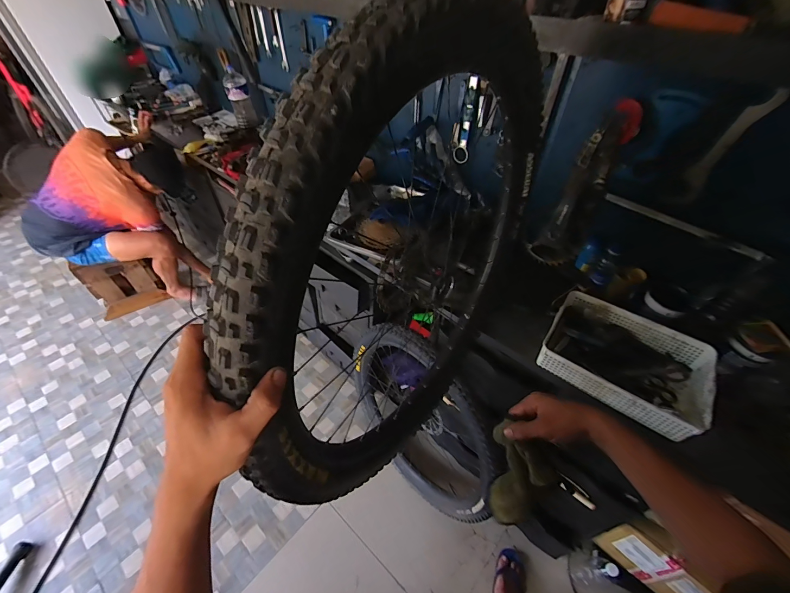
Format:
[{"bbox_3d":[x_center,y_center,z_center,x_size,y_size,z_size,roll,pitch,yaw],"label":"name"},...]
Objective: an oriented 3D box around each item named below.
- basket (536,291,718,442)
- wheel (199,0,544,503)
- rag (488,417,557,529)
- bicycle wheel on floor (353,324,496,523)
[{"bbox_3d":[0.535,0.151,0.817,0.332,0.096,0.249,29,53,24],"label":"basket"},{"bbox_3d":[0.078,-0.011,0.574,0.080,0.755,0.731,31,54,25],"label":"wheel"},{"bbox_3d":[0.200,0.313,0.579,0.077,0.243,0.068,1,34,1],"label":"rag"},{"bbox_3d":[0.086,0.441,1.248,0.095,0.736,0.714,-22,85,-33],"label":"bicycle wheel on floor"}]

